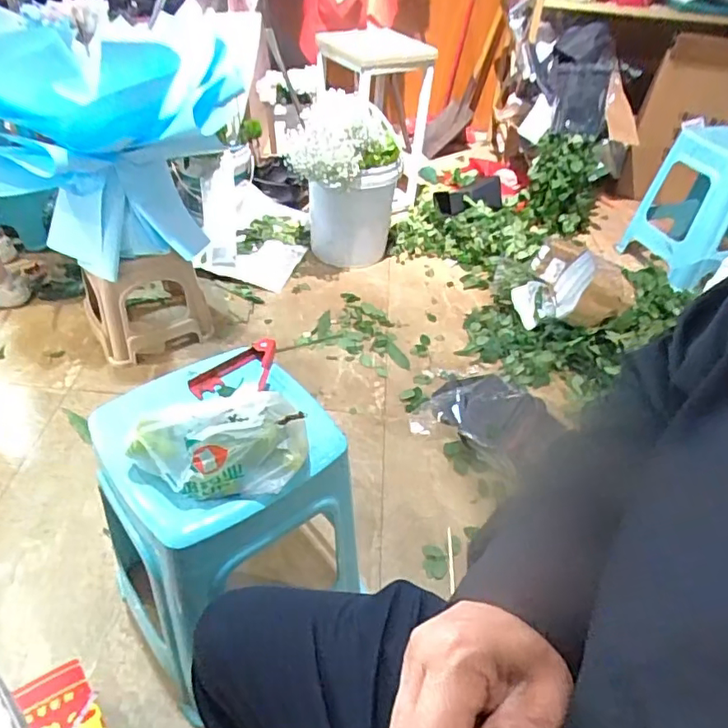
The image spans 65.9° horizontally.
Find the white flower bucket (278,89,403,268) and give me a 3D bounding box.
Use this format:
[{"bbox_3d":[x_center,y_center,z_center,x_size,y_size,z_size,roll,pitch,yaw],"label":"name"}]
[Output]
[{"bbox_3d":[-0.063,-0.560,1.786,0.334,0.486,0.334,3,44,-3],"label":"white flower bucket"}]

